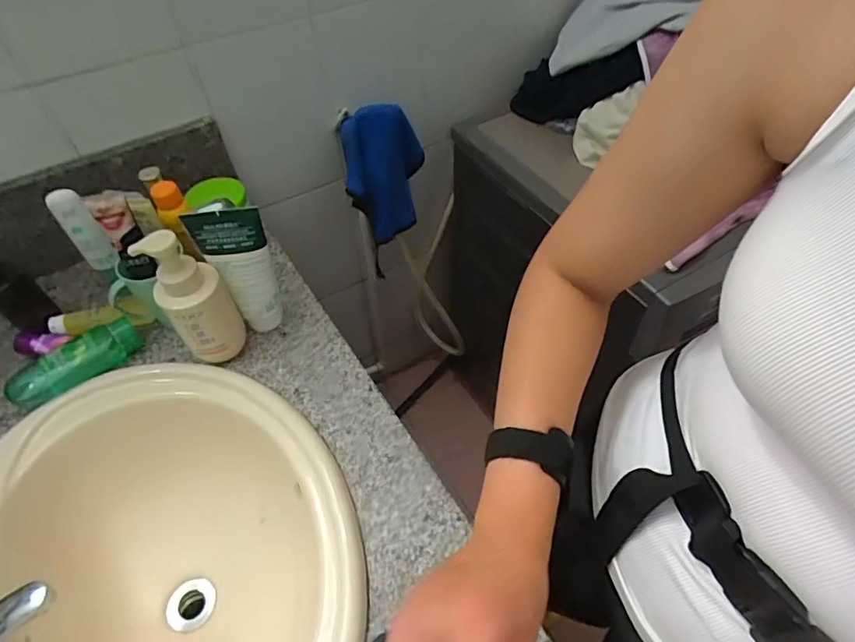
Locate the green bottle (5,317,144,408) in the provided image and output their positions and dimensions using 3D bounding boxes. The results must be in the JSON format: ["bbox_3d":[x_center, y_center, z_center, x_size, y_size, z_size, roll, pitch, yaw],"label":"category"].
[{"bbox_3d":[-0.469,0.056,0.680,0.166,0.039,0.049,-34,58,-24],"label":"green bottle"}]

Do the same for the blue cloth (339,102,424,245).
[{"bbox_3d":[-0.075,-0.284,0.988,0.177,0.341,0.030,-40,68,-21],"label":"blue cloth"}]

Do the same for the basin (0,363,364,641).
[{"bbox_3d":[-0.299,0.327,0.603,0.440,0.221,0.528,-15,52,-12],"label":"basin"}]

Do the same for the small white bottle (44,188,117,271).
[{"bbox_3d":[-0.455,-0.116,0.680,0.039,0.119,0.032,-36,59,-25],"label":"small white bottle"}]

